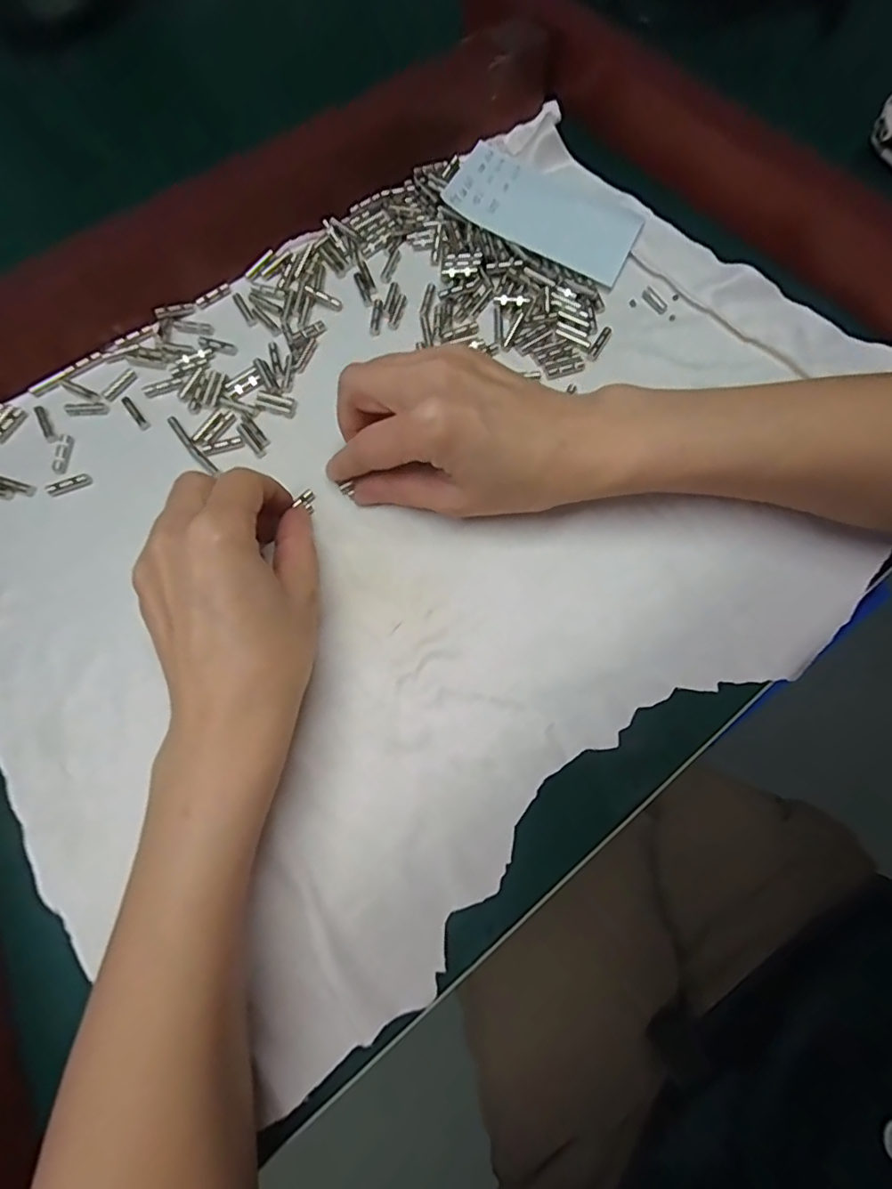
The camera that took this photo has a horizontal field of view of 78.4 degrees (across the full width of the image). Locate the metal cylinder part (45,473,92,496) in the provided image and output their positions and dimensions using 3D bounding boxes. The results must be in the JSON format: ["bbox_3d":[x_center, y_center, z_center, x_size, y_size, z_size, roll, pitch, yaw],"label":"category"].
[{"bbox_3d":[-0.188,-0.055,0.272,0.021,0.004,0.007,-25,78,-7],"label":"metal cylinder part"}]

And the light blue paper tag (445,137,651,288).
[{"bbox_3d":[0.056,-0.216,0.306,0.105,0.011,0.056,27,77,6],"label":"light blue paper tag"}]

